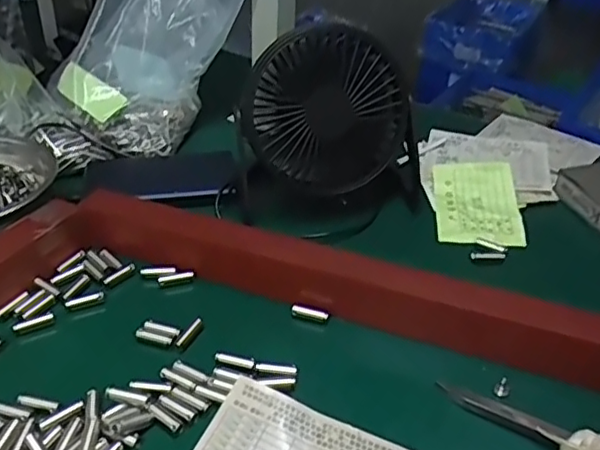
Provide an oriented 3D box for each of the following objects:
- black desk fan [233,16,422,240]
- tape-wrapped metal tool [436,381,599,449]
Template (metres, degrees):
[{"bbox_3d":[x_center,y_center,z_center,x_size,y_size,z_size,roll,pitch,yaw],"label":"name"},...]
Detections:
[{"bbox_3d":[0.026,-0.079,0.482,0.132,0.132,0.101,8,36,7],"label":"black desk fan"},{"bbox_3d":[0.125,0.109,0.332,0.103,0.022,0.013,22,40,25],"label":"tape-wrapped metal tool"}]

